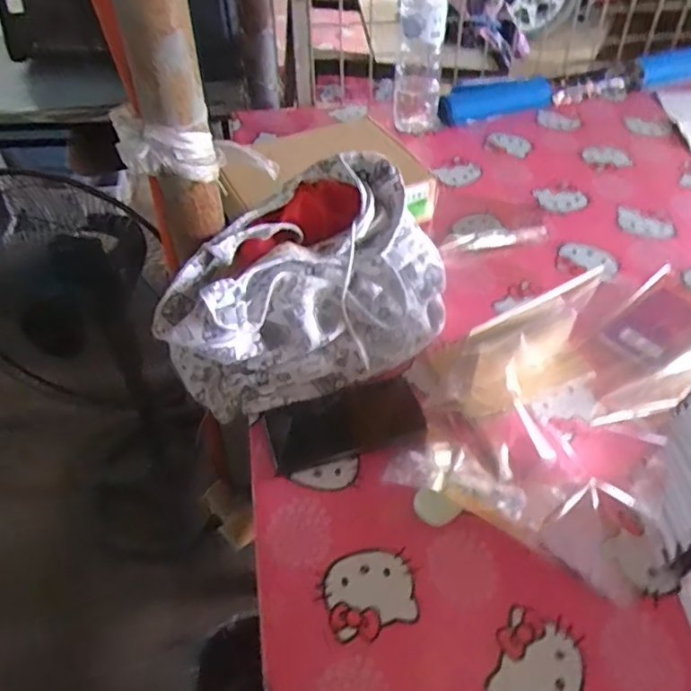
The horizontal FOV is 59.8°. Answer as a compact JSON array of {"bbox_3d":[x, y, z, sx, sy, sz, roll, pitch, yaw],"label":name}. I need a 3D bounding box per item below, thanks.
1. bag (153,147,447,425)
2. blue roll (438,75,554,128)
[{"bbox_3d":[-0.044,-0.068,0.668,0.316,0.162,0.184,-17,49,-13],"label":"bag"},{"bbox_3d":[0.264,-0.443,1.090,0.218,0.050,0.064,-16,49,-12],"label":"blue roll"}]

